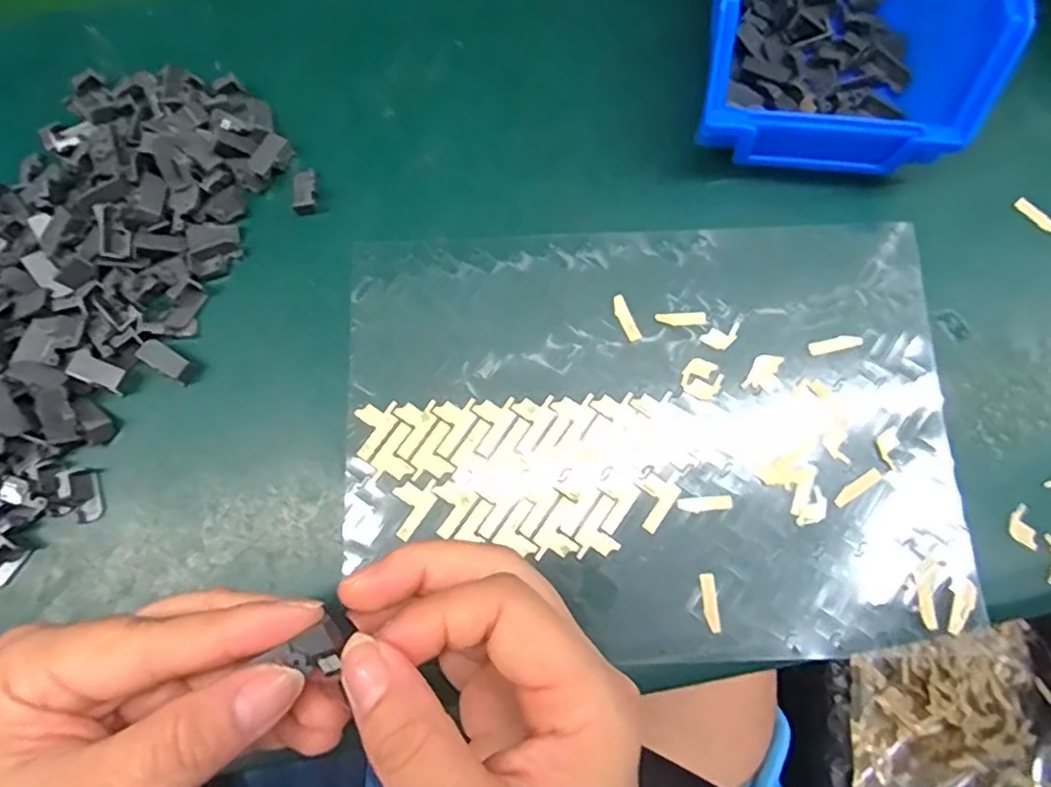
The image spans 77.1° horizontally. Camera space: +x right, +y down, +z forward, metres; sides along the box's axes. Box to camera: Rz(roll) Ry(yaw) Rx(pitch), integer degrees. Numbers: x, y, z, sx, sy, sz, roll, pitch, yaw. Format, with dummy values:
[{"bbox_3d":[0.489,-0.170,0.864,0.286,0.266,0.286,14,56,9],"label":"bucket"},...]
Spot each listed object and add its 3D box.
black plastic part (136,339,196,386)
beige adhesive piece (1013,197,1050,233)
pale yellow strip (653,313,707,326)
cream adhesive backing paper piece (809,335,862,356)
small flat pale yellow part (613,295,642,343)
[{"bbox_3d":[-0.155,-0.013,0.287,0.024,0.009,0.011,31,80,8],"label":"black plastic part"},{"bbox_3d":[0.227,-0.078,0.291,0.023,0.004,0.004,43,82,10],"label":"beige adhesive piece"},{"bbox_3d":[0.068,-0.032,0.286,0.022,0.004,0.006,-4,81,0],"label":"pale yellow strip"},{"bbox_3d":[0.132,-0.021,0.281,0.022,0.004,0.006,-12,76,2],"label":"cream adhesive backing paper piece"},{"bbox_3d":[0.043,-0.033,0.284,0.006,0.004,0.022,-22,78,-4],"label":"small flat pale yellow part"}]

